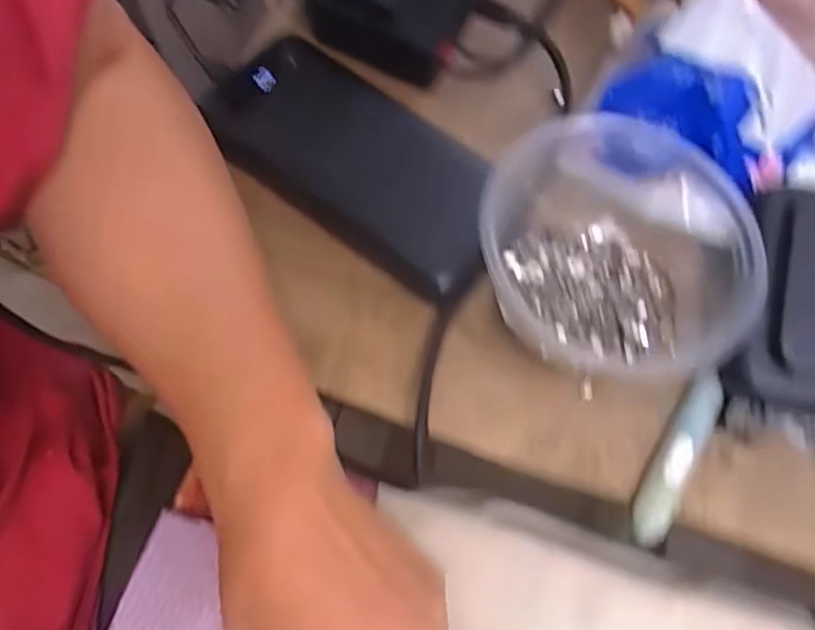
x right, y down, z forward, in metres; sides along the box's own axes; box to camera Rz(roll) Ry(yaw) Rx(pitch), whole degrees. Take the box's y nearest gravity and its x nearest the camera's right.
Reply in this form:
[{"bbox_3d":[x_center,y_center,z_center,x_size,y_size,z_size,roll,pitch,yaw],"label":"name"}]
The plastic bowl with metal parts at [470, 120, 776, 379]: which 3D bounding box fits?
[{"bbox_3d":[0.092,-0.034,0.265,0.115,0.058,0.109,1,66,-2],"label":"plastic bowl with metal parts"}]

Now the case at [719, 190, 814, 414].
[{"bbox_3d":[0.171,-0.008,0.256,0.047,0.025,0.095,14,83,3],"label":"case"}]

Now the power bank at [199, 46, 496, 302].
[{"bbox_3d":[-0.024,-0.076,0.289,0.156,0.016,0.071,35,85,10],"label":"power bank"}]

